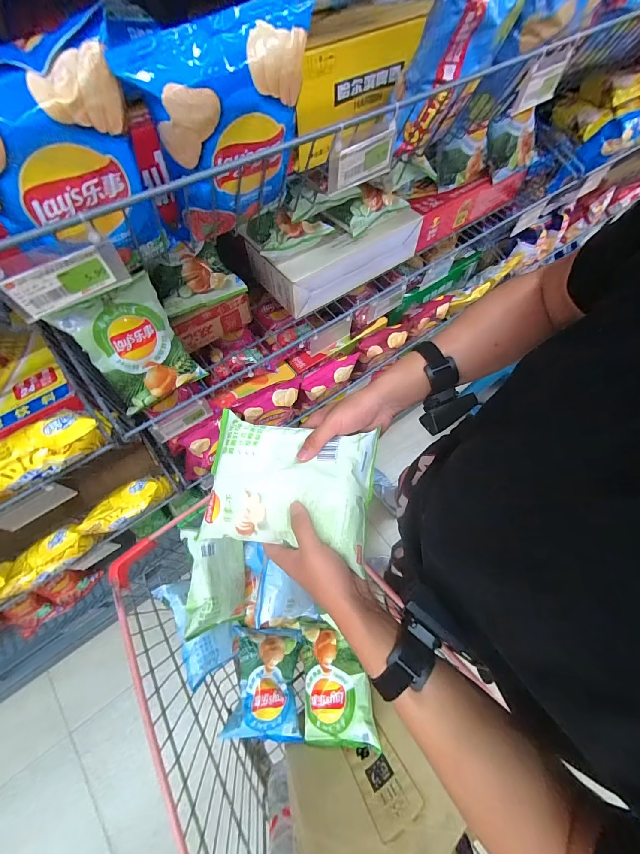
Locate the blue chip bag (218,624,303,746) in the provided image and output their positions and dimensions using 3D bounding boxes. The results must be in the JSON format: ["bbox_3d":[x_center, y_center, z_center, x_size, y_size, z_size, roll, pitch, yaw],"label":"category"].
[{"bbox_3d":[-0.109,0.517,0.690,0.136,0.077,0.182,3,65,-1],"label":"blue chip bag"}]

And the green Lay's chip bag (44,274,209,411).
[{"bbox_3d":[-0.309,-0.135,0.582,0.145,0.194,0.034,-36,40,-16],"label":"green Lay's chip bag"}]

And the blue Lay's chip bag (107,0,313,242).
[{"bbox_3d":[-0.088,-0.275,0.331,0.151,0.171,0.055,-33,71,-16],"label":"blue Lay's chip bag"}]

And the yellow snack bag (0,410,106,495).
[{"bbox_3d":[-0.375,0.034,0.451,0.175,0.057,0.062,-31,70,-15],"label":"yellow snack bag"}]

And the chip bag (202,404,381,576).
[{"bbox_3d":[-0.040,0.069,0.409,0.199,0.055,0.145,5,74,13],"label":"chip bag"}]

